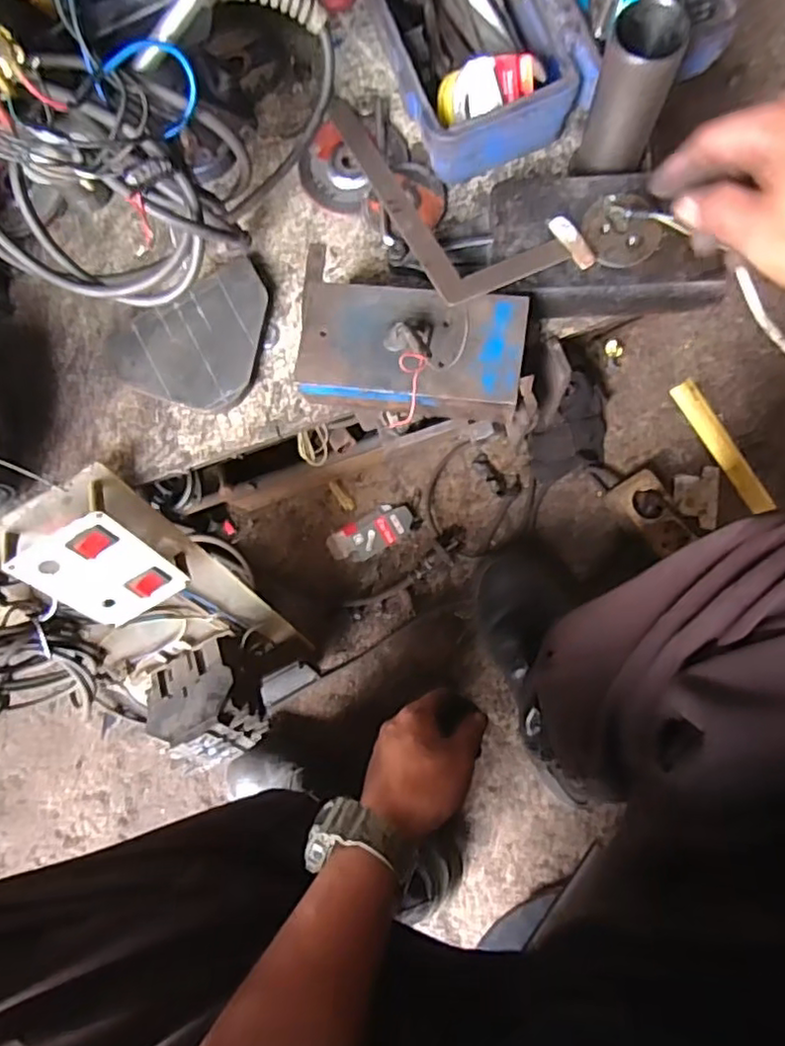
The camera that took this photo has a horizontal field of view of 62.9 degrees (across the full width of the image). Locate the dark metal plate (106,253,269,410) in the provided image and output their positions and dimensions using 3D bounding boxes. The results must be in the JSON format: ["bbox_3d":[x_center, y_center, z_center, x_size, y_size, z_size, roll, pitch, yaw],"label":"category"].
[{"bbox_3d":[-0.156,-0.146,0.531,0.137,0.016,0.101,-33,81,1],"label":"dark metal plate"}]

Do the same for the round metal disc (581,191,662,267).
[{"bbox_3d":[0.169,-0.217,0.473,0.053,0.009,0.053,0,88,5],"label":"round metal disc"}]

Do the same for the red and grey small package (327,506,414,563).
[{"bbox_3d":[-0.027,0.013,0.809,0.108,0.014,0.048,-30,79,1],"label":"red and grey small package"}]

